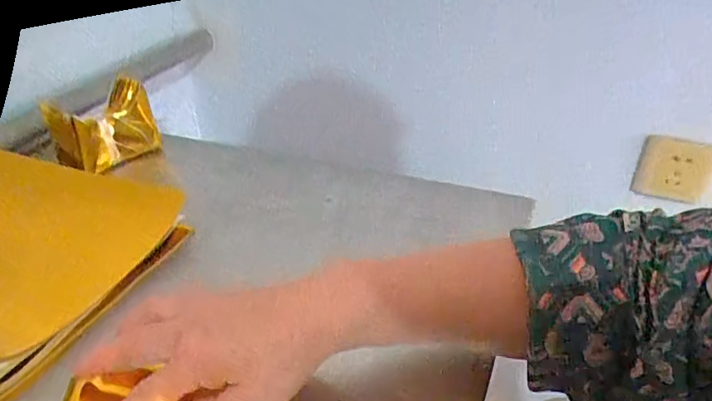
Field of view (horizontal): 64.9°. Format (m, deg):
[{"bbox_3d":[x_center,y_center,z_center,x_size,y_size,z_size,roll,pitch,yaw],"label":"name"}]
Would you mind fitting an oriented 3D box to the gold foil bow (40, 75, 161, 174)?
[{"bbox_3d":[-0.279,-0.078,0.616,0.102,0.077,0.068,-29,42,-35],"label":"gold foil bow"}]

